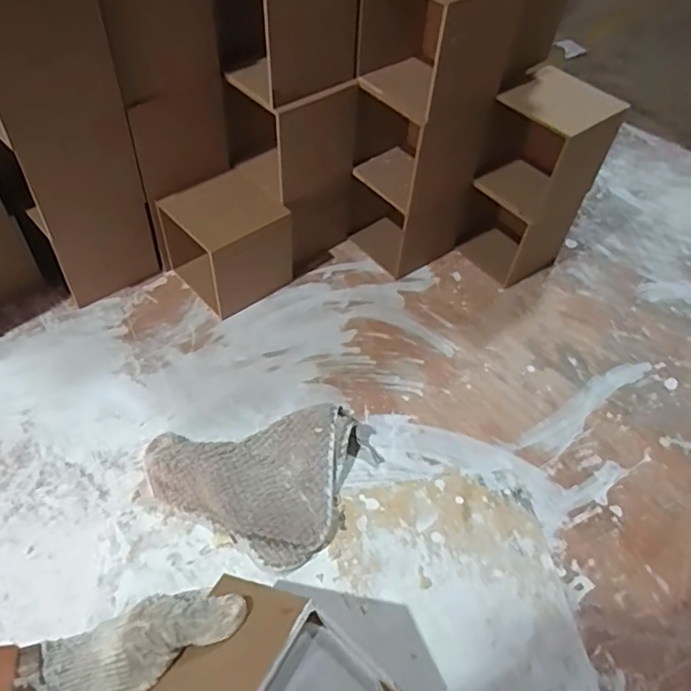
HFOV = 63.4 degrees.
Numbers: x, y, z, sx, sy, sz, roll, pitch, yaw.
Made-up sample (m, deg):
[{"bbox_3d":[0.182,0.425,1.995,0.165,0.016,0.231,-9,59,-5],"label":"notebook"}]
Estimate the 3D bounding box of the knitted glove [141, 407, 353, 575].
[{"bbox_3d":[-0.093,0.115,0.532,0.193,0.045,0.159,11,52,4],"label":"knitted glove"}]

